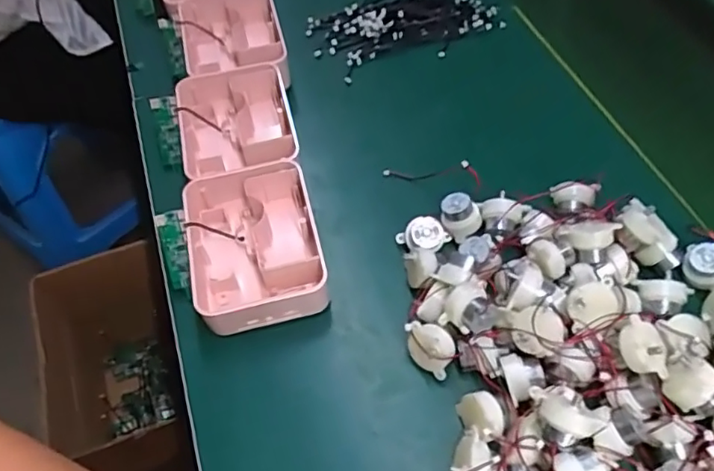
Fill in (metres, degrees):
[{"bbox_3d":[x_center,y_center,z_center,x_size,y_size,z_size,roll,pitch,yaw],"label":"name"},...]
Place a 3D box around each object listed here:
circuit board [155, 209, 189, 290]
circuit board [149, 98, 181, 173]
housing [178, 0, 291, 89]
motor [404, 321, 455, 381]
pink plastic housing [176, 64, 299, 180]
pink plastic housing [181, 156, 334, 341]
[{"bbox_3d":[-0.145,0.012,0.450,0.021,0.006,0.062,-5,99,-4],"label":"circuit board"},{"bbox_3d":[-0.176,-0.094,0.527,0.020,0.068,0.011,-1,25,-1],"label":"circuit board"},{"bbox_3d":[-0.132,-0.208,0.602,0.101,0.050,0.143,-11,56,-8],"label":"housing"},{"bbox_3d":[0.054,0.082,0.409,0.024,0.036,0.040,-34,62,-21],"label":"motor"},{"bbox_3d":[-0.112,-0.098,0.527,0.108,0.041,0.125,-9,56,-7],"label":"pink plastic housing"},{"bbox_3d":[-0.082,0.007,0.452,0.098,0.048,0.127,-11,56,-8],"label":"pink plastic housing"}]

